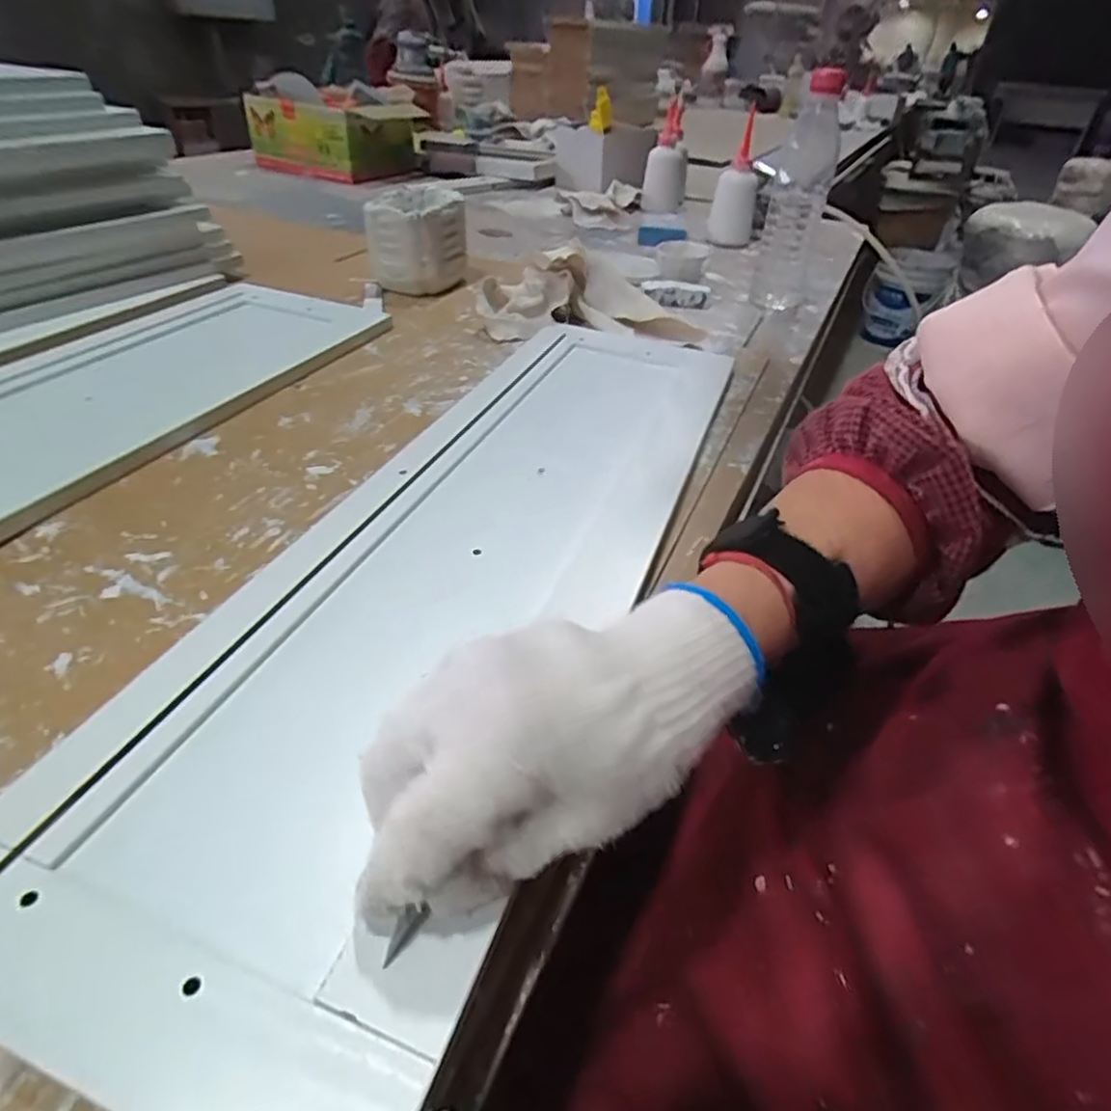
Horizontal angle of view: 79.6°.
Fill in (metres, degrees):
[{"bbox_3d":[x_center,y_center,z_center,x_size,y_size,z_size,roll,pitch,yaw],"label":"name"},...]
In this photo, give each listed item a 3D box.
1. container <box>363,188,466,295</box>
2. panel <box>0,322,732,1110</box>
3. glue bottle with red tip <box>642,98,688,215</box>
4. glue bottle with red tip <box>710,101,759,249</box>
[{"bbox_3d":[-0.150,-0.336,0.723,0.076,0.088,0.116,18,41,15],"label":"container"},{"bbox_3d":[-0.037,-0.027,0.396,0.194,0.015,0.574,16,39,14],"label":"panel"},{"bbox_3d":[0.196,-0.689,1.143,0.065,0.141,0.080,11,39,8],"label":"glue bottle with red tip"},{"bbox_3d":[0.265,-0.544,0.960,0.066,0.155,0.061,10,38,8],"label":"glue bottle with red tip"}]

